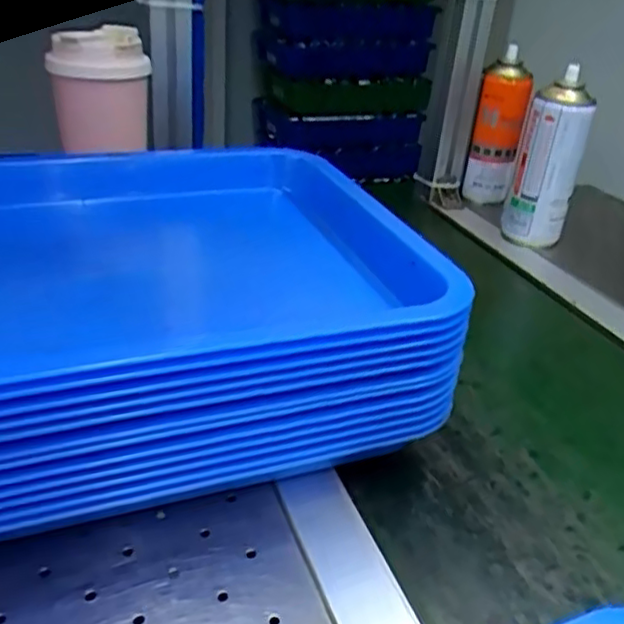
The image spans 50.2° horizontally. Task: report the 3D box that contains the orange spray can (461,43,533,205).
[{"bbox_3d":[0.228,-0.221,0.820,0.057,0.164,0.047,13,31,14],"label":"orange spray can"}]

